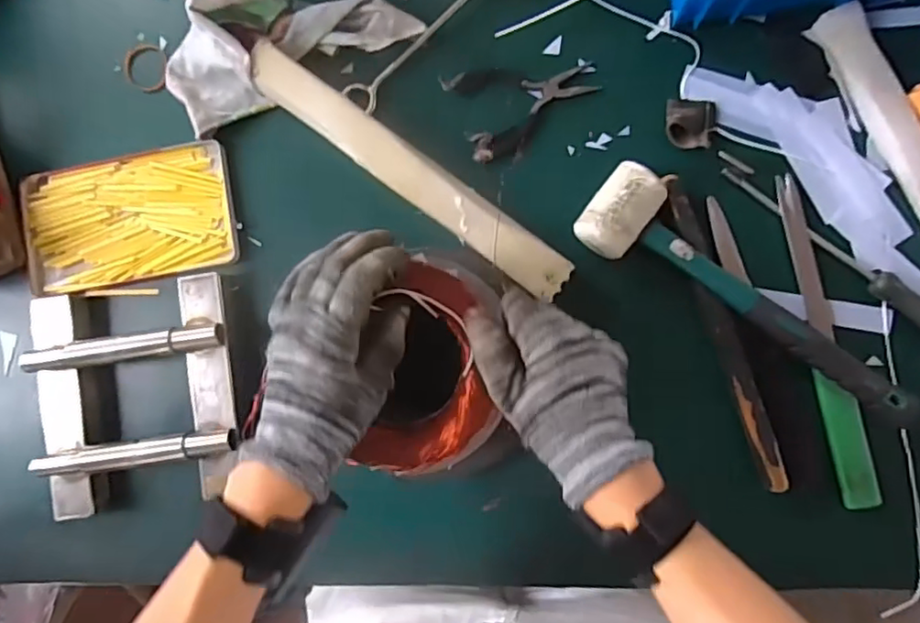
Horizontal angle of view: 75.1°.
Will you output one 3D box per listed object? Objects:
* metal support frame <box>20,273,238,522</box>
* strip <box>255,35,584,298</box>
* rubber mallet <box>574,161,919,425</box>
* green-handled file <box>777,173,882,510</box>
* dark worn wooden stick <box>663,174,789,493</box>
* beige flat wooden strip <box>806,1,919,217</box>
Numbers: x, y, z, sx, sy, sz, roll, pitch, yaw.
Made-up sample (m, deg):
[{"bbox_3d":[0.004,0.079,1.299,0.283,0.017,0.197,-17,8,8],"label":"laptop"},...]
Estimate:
[{"bbox_3d":[-0.287,0.074,0.525,0.173,0.045,0.189,-8,86,5],"label":"metal support frame"},{"bbox_3d":[-0.047,-0.120,0.511,0.325,0.016,0.040,38,106,6],"label":"strip"},{"bbox_3d":[0.235,-0.012,0.475,0.301,0.045,0.070,33,91,7],"label":"rubber mallet"},{"bbox_3d":[0.296,0.023,0.486,0.027,0.007,0.270,-12,86,5],"label":"green-handled file"},{"bbox_3d":[0.215,0.015,0.489,0.021,0.019,0.262,-16,86,5],"label":"dark worn wooden stick"},{"bbox_3d":[0.367,-0.111,0.476,0.035,0.018,0.293,-25,85,4],"label":"beige flat wooden strip"}]

